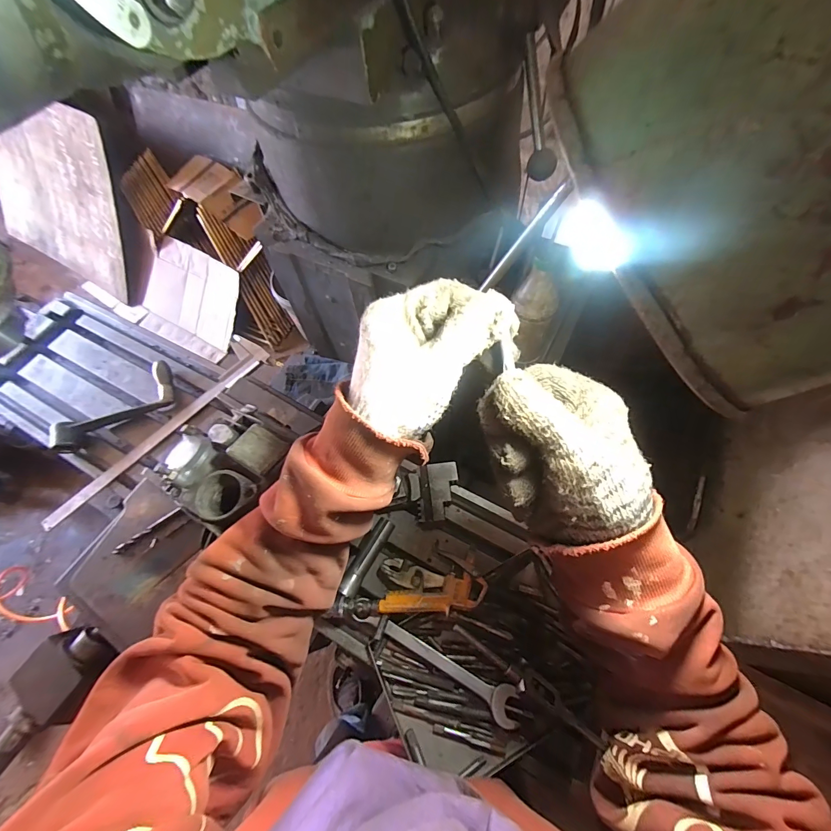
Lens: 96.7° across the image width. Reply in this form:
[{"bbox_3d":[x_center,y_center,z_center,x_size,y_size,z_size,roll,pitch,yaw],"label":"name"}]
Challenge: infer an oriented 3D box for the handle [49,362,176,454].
[{"bbox_3d":[-0.481,-0.006,0.603,0.081,0.039,0.199,37,70,18],"label":"handle"}]

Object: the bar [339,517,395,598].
[{"bbox_3d":[-0.063,0.185,0.485,0.022,0.019,0.103,26,67,14],"label":"bar"}]

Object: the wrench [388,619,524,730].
[{"bbox_3d":[0.038,0.285,0.417,0.163,0.015,0.034,26,67,14],"label":"wrench"}]

